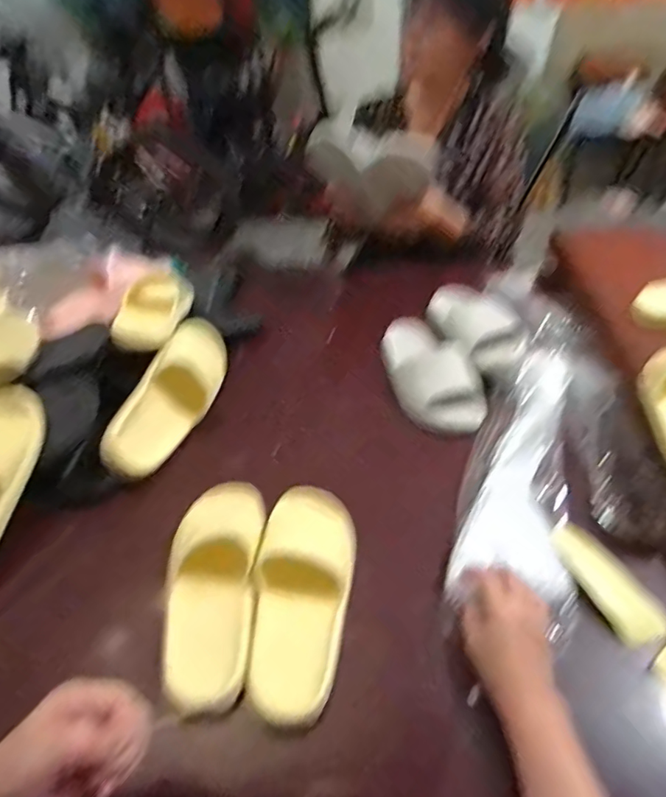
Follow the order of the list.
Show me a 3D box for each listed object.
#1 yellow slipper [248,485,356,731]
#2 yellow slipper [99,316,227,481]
[{"bbox_3d":[-0.029,0.196,0.536,0.103,0.065,0.265,0,43,2],"label":"yellow slipper"},{"bbox_3d":[-0.224,-0.005,0.733,0.075,0.102,0.264,-14,43,48],"label":"yellow slipper"}]

